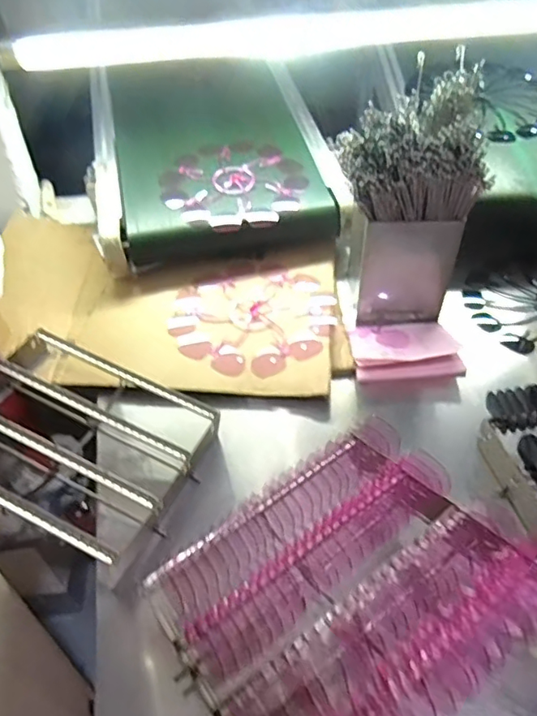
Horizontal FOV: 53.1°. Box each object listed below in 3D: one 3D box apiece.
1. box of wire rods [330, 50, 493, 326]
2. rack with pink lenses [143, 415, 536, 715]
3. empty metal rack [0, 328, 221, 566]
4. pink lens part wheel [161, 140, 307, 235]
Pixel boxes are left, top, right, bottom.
[{"bbox_3d":[0.213,-0.226,0.868,0.200,0.352,0.203,7,45,10],"label":"box of wire rods"},{"bbox_3d":[0.071,0.221,0.527,0.317,0.096,0.277,-27,49,-23],"label":"rack with pink lenses"},{"bbox_3d":[-0.279,0.100,0.715,0.355,0.105,0.245,18,48,20],"label":"empty metal rack"},{"bbox_3d":[-0.070,-0.351,1.071,0.279,0.027,0.225,-8,61,-4],"label":"pink lens part wheel"}]

